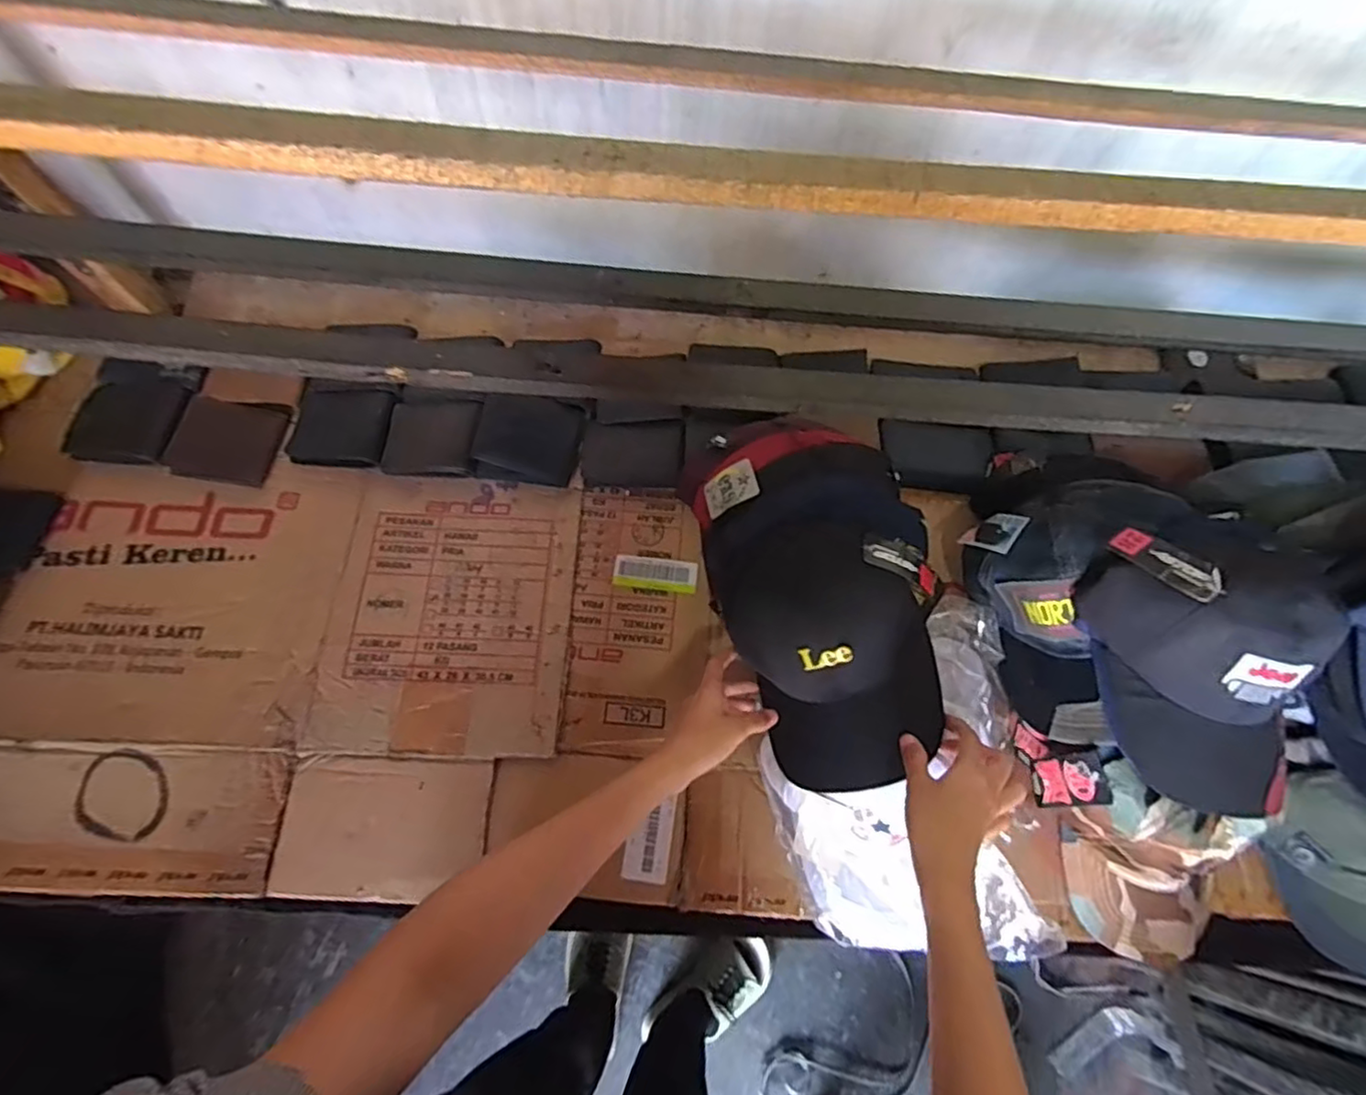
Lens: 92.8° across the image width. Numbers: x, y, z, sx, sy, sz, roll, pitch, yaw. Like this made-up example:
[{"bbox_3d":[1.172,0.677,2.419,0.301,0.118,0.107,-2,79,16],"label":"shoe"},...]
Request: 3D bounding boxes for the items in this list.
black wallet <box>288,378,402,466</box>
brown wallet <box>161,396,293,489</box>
[{"bbox_3d":[-0.398,-0.145,0.759,0.112,0.020,0.100,5,70,1],"label":"black wallet"},{"bbox_3d":[-0.526,-0.123,0.752,0.122,0.013,0.098,9,70,2],"label":"brown wallet"}]

